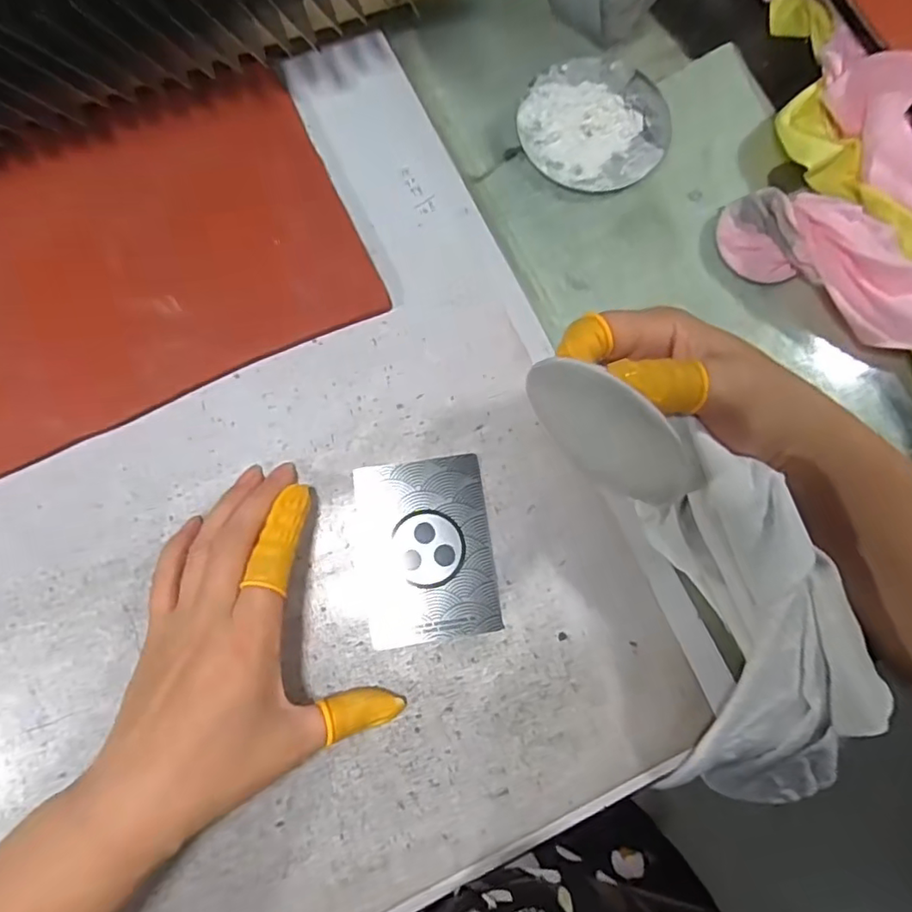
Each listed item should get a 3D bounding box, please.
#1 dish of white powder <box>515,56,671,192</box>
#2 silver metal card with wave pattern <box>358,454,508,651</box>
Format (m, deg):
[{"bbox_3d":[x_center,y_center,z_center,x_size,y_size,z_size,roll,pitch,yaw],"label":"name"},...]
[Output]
[{"bbox_3d":[0.080,-0.191,0.339,0.085,0.008,0.083,0,79,0],"label":"dish of white powder"},{"bbox_3d":[-0.014,0.045,0.291,0.063,0.004,0.087,-8,79,-2],"label":"silver metal card with wave pattern"}]

